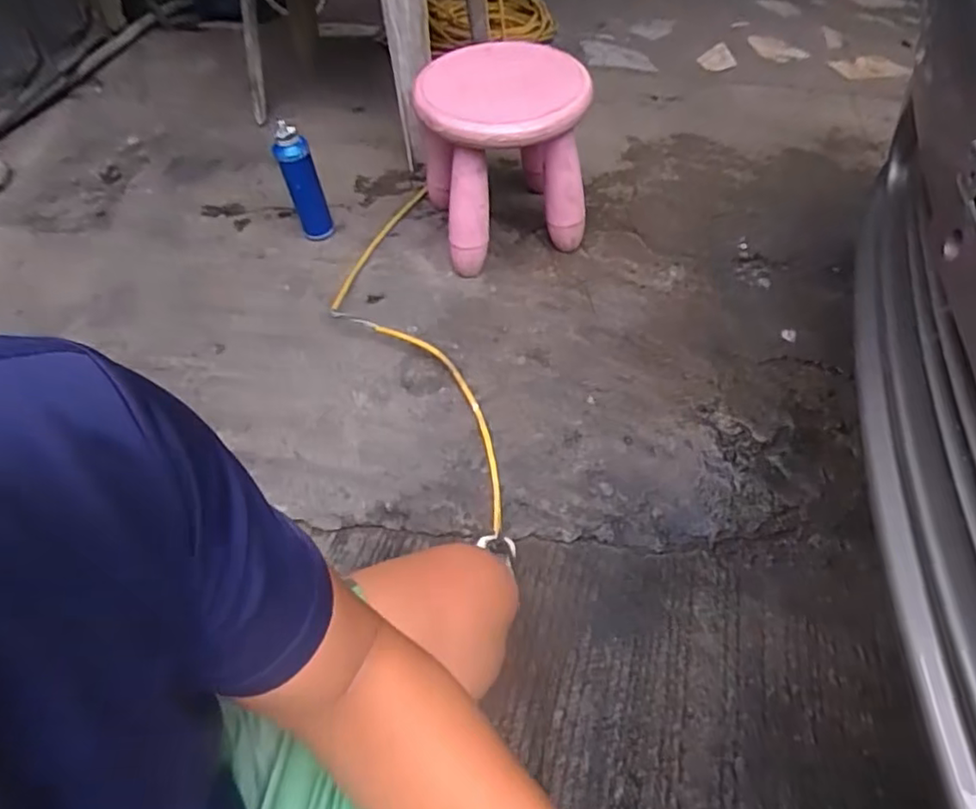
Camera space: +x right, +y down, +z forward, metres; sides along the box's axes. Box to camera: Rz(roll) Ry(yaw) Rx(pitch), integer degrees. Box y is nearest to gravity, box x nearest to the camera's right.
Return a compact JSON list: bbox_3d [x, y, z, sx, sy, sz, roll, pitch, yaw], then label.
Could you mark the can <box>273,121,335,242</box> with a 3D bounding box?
[{"bbox_3d":[-0.347,-0.413,1.204,0.070,0.214,0.056,-10,51,-8],"label":"can"}]

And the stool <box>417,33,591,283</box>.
[{"bbox_3d":[0.023,-0.433,1.132,0.261,0.291,0.255,-7,51,-5],"label":"stool"}]

